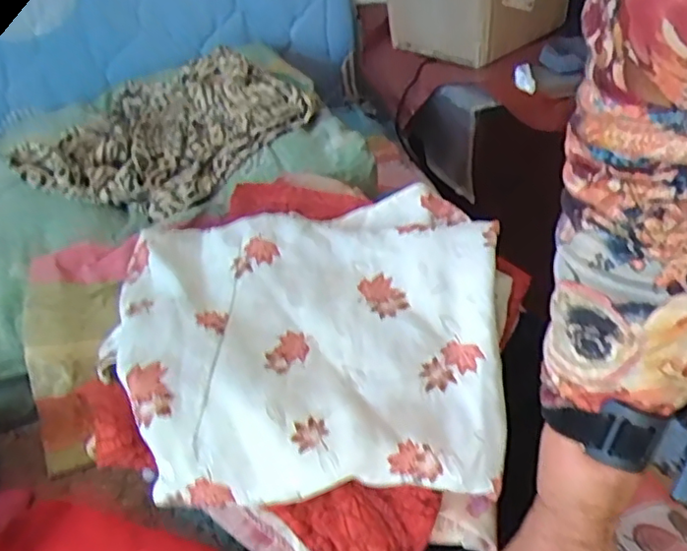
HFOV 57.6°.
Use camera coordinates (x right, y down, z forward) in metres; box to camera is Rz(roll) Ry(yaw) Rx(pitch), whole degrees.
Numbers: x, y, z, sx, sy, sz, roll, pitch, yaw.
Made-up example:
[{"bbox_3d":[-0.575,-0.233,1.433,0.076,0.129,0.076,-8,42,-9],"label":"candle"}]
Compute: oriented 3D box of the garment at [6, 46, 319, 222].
[{"bbox_3d":[-0.218,-0.191,0.792,0.278,0.052,0.334,21,47,31],"label":"garment"}]

